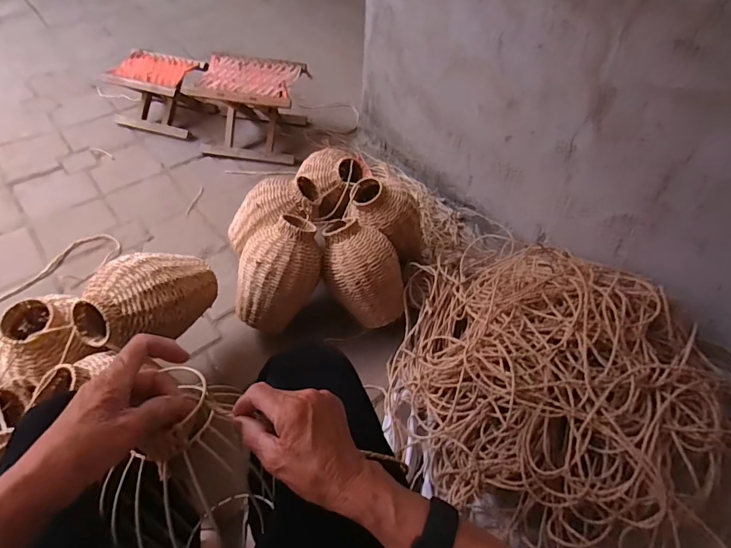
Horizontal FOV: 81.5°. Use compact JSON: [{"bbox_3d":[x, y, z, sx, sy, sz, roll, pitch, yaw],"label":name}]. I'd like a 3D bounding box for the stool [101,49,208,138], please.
[{"bbox_3d":[-0.709,-0.618,1.464,0.287,0.184,0.220,16,52,7],"label":"stool"}]

